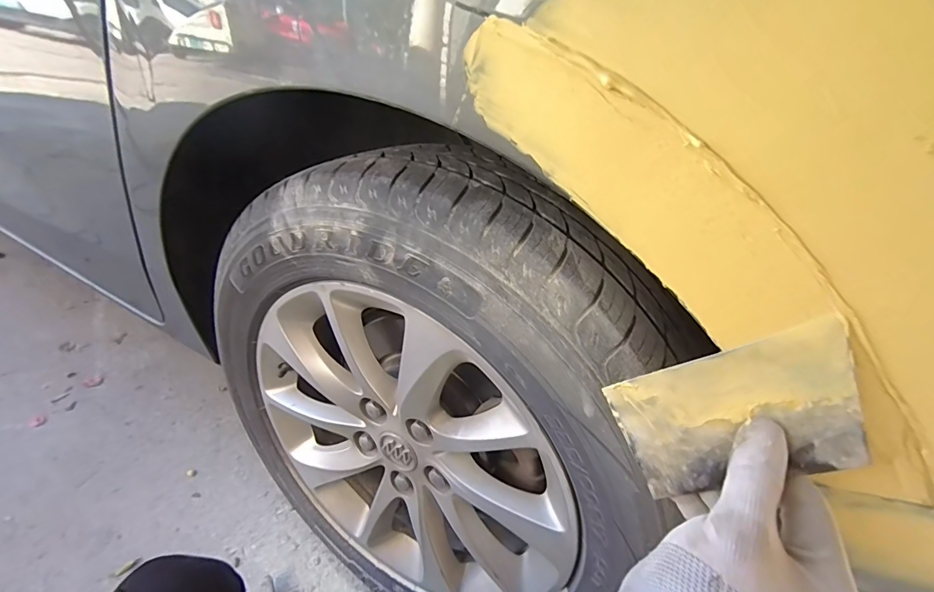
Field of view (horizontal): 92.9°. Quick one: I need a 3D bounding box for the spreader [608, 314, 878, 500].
[{"bbox_3d":[0.150,0.069,0.251,0.005,0.127,0.073,-12,74,-54],"label":"spreader"}]

